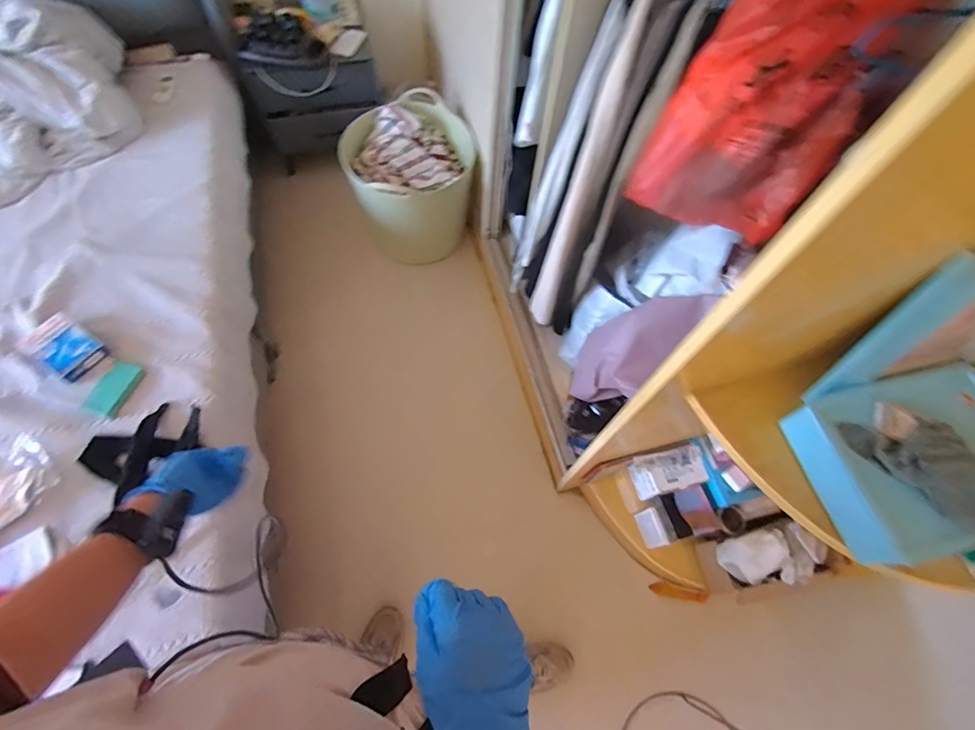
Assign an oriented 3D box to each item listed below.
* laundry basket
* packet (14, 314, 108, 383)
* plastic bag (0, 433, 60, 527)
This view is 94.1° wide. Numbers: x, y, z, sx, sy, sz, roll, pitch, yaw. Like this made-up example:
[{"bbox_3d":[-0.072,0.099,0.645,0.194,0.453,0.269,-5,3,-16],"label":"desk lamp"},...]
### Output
[{"bbox_3d":[-0.270,-0.674,1.679,0.440,0.379,0.412,1,64,-3],"label":"laundry basket"},{"bbox_3d":[-0.956,-0.039,1.025,0.170,0.024,0.106,32,66,12],"label":"packet"},{"bbox_3d":[-0.950,0.235,0.887,0.137,0.031,0.166,39,68,15],"label":"plastic bag"}]

